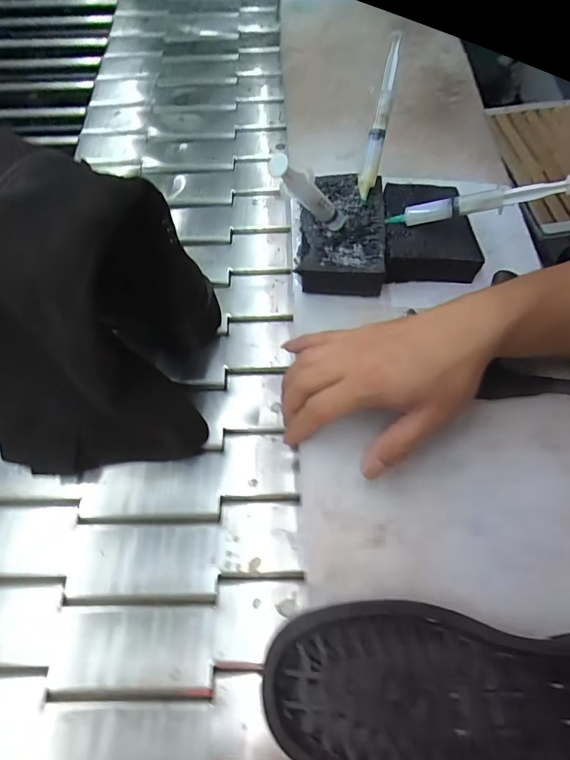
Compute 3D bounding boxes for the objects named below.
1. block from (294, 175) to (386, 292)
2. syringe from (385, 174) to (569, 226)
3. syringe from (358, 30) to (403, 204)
[{"bbox_3d":[0.054,-0.141,0.399,0.079,0.034,0.126,4,62,1],"label":"block"},{"bbox_3d":[0.169,-0.158,0.365,0.147,0.020,0.013,-5,64,17],"label":"syringe"},{"bbox_3d":[0.090,-0.248,0.389,0.016,0.019,0.149,12,96,7],"label":"syringe"}]

